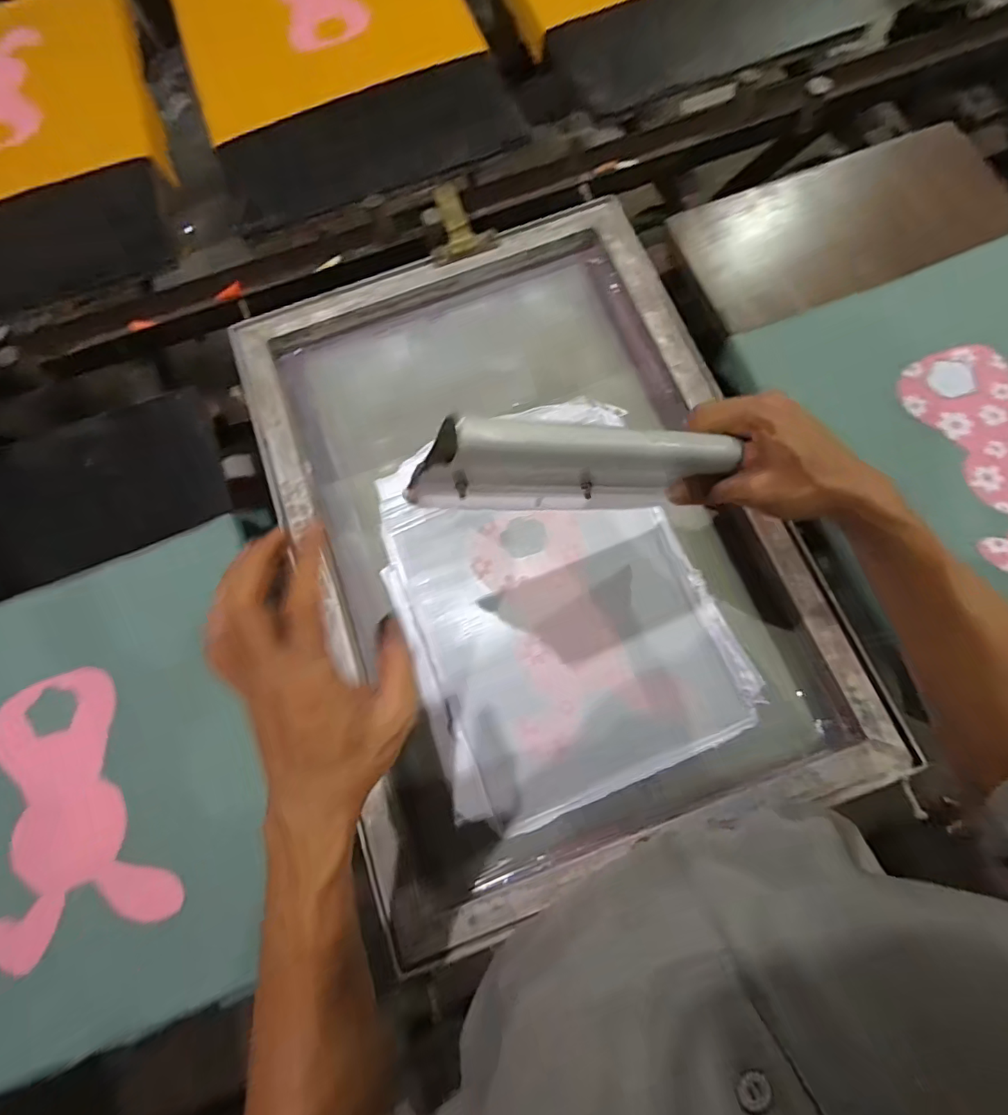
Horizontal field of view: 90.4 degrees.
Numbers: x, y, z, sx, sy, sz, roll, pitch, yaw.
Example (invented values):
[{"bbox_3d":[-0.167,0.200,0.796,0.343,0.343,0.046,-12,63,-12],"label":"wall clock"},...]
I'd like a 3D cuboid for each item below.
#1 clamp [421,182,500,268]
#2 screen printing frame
[{"bbox_3d":[-0.053,-0.389,0.582,0.076,0.025,0.091,-15,75,0],"label":"clamp"},{"bbox_3d":[0.023,-0.036,0.505,0.453,0.050,0.649,-20,75,-3],"label":"screen printing frame"}]

